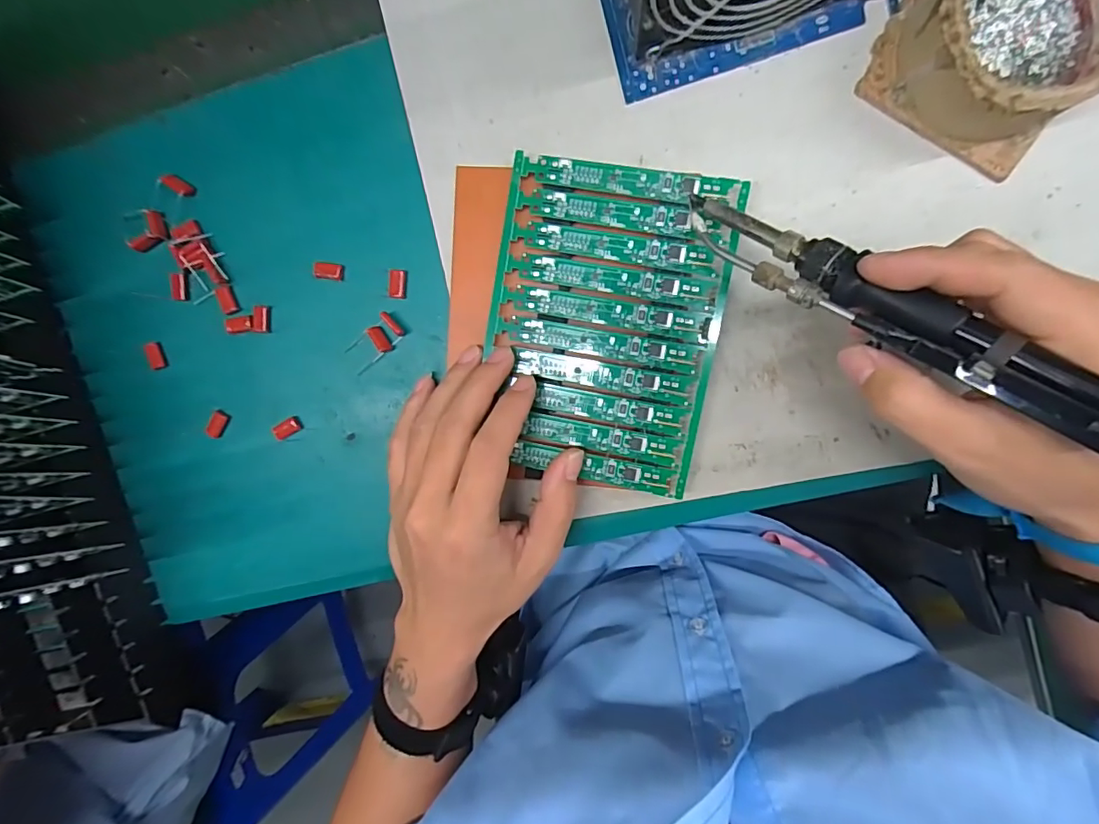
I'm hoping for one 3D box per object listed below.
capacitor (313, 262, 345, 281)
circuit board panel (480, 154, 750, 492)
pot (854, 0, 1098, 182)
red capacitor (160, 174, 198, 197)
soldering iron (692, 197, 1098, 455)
[{"bbox_3d":[-0.128,-0.081,0.301,0.019,0.004,0.009,8,98,6],"label":"capacitor"},{"bbox_3d":[0.027,-0.046,0.280,0.118,0.006,0.162,10,98,5],"label":"circuit board panel"},{"bbox_3d":[0.209,-0.171,0.235,0.088,0.043,0.085,35,99,1],"label":"pot"},{"bbox_3d":[-0.215,-0.132,0.305,0.015,0.009,0.008,36,99,1],"label":"red capacitor"},{"bbox_3d":[0.147,-0.031,0.208,0.222,0.024,0.028,41,101,28],"label":"soldering iron"}]

